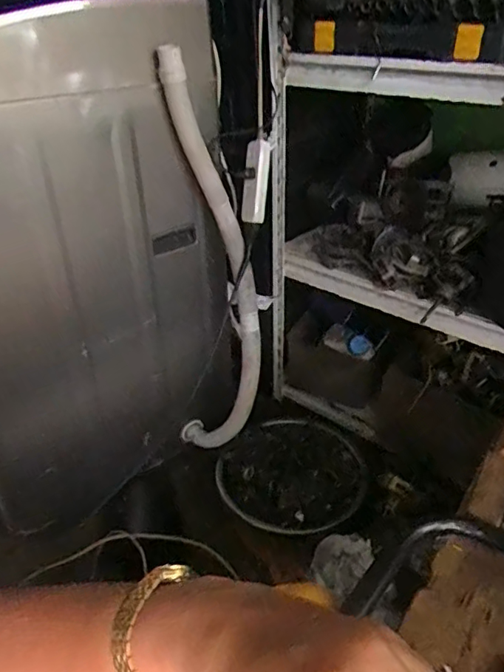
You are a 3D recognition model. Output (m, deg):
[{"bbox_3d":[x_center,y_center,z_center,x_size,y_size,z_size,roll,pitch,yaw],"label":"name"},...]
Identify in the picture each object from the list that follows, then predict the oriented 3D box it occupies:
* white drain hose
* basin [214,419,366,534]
[{"bbox_3d":[-0.073,-0.099,0.937,0.166,0.720,0.124,-1,33,2],"label":"white drain hose"},{"bbox_3d":[0.082,0.276,1.058,0.288,0.065,0.268,-1,33,1],"label":"basin"}]

